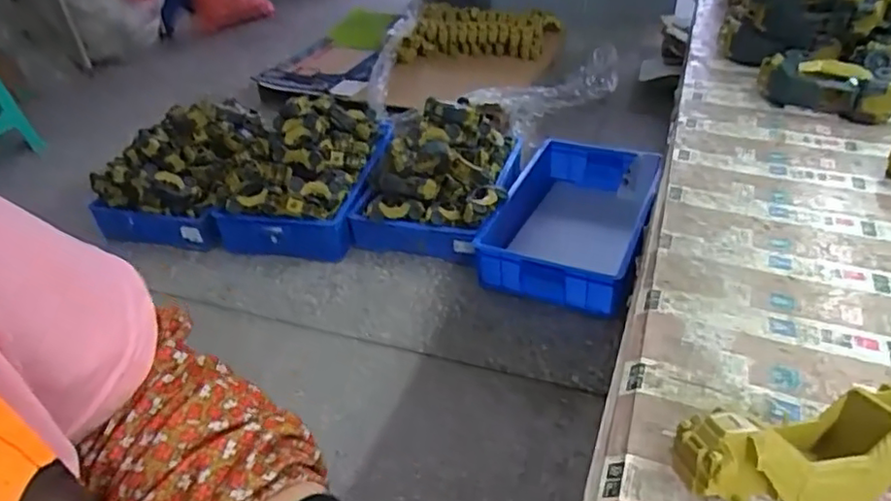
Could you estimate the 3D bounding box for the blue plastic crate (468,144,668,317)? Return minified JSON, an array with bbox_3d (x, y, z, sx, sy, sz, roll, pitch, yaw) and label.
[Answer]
[{"bbox_3d":[0.356,-0.094,1.763,0.420,0.122,0.677,12,39,21],"label":"blue plastic crate"}]

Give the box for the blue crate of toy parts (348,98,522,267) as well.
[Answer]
[{"bbox_3d":[-0.004,-0.248,1.888,0.416,0.283,0.564,7,38,16],"label":"blue crate of toy parts"}]

